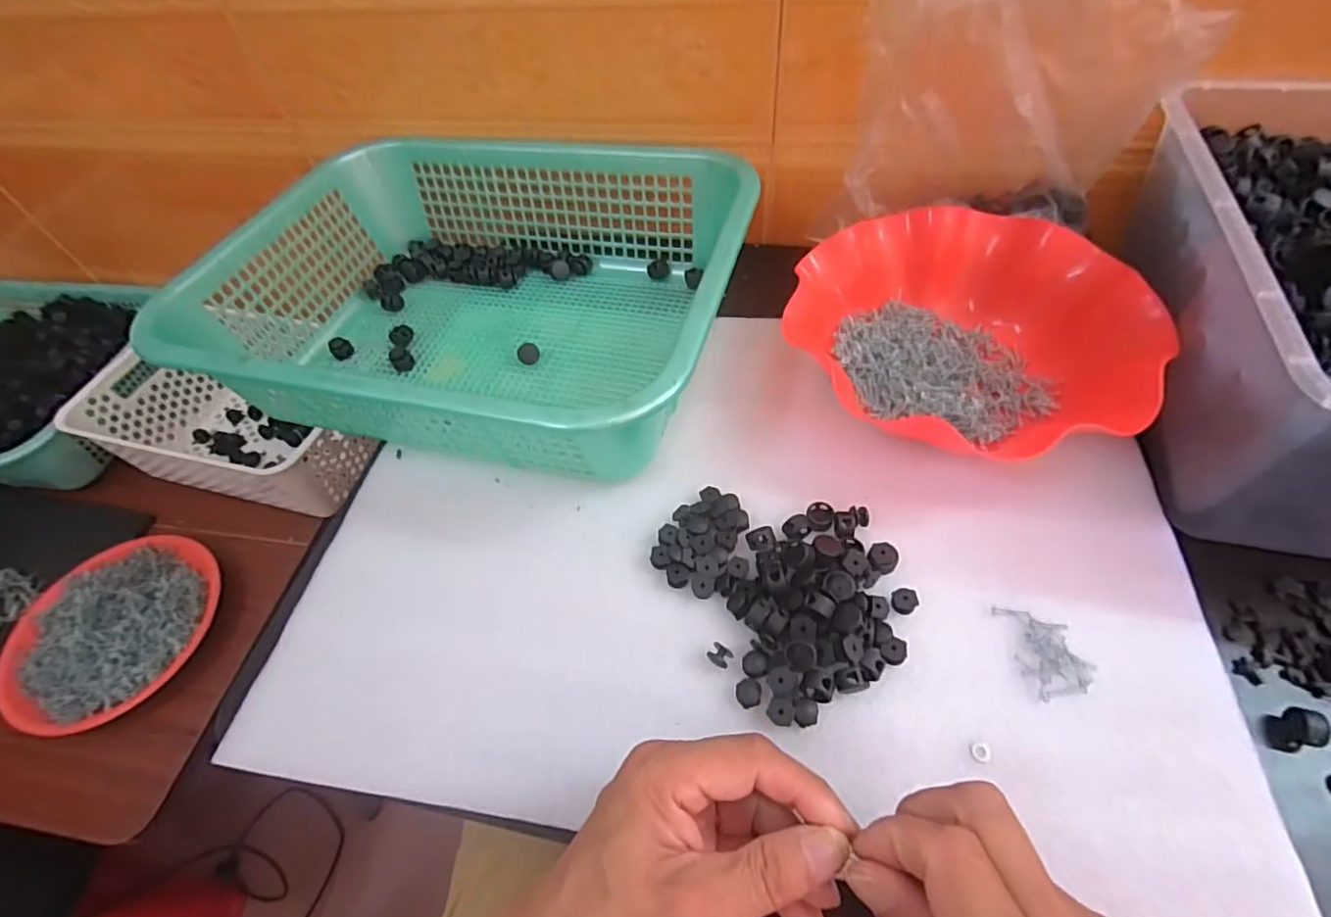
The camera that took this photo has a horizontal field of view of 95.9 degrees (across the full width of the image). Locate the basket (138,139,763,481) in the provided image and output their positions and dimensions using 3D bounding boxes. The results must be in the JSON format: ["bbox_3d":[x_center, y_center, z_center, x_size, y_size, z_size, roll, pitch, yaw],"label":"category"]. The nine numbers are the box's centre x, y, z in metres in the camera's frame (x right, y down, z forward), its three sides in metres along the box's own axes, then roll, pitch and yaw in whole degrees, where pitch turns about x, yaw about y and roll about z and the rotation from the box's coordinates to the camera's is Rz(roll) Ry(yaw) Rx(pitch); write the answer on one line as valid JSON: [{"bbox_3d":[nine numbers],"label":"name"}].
[{"bbox_3d":[-0.139,-0.128,0.457,0.381,0.107,0.295,9,57,12],"label":"basket"}]

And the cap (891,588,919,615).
[{"bbox_3d":[0.136,0.081,0.342,0.014,0.010,0.013,-3,55,4],"label":"cap"}]

